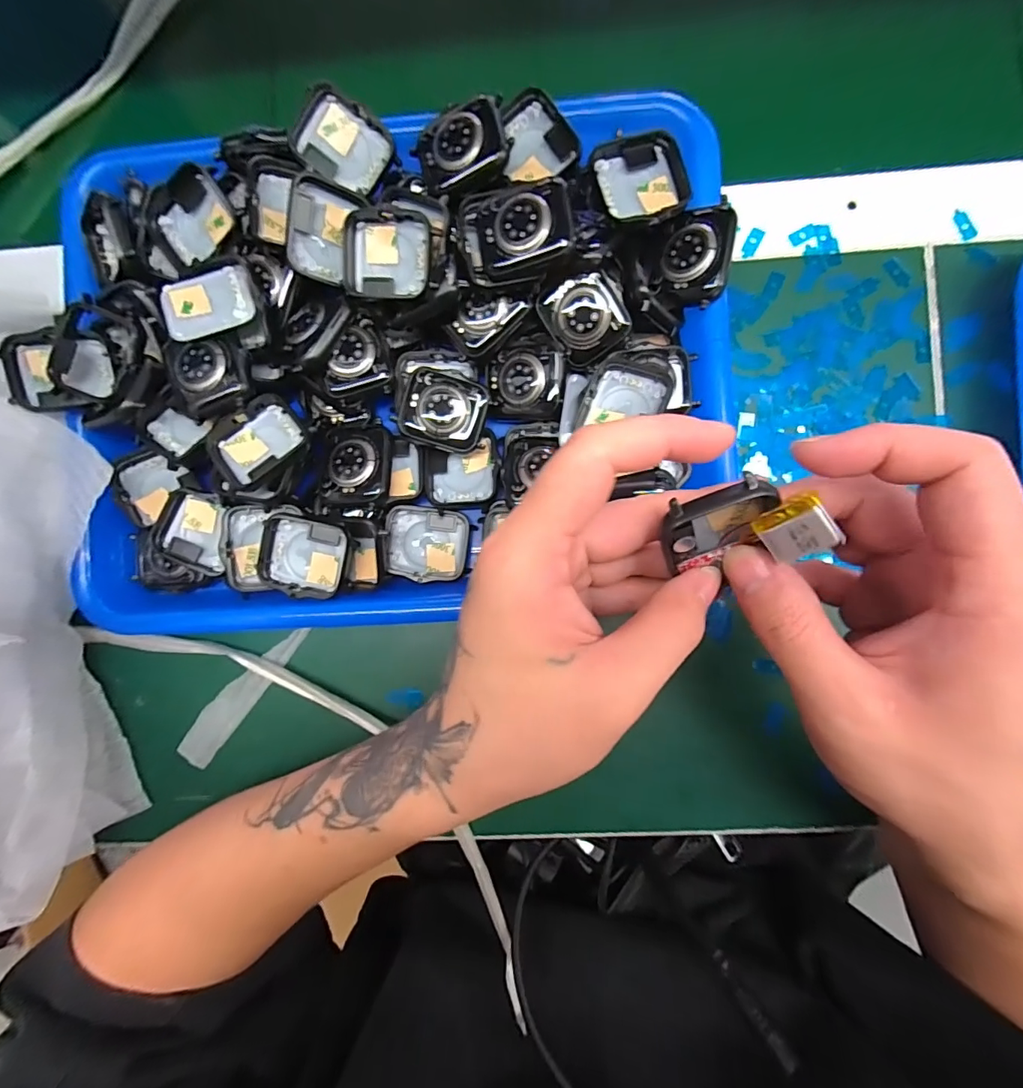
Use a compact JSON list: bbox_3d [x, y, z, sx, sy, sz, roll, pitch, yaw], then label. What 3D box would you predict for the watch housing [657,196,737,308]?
[{"bbox_3d":[0.088,-0.135,0.225,0.031,0.015,0.042,9,102,24],"label":"watch housing"}]

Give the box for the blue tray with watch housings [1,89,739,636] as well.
[{"bbox_3d":[-0.064,-0.083,0.239,0.335,0.058,0.241,-4,88,3],"label":"blue tray with watch housings"}]

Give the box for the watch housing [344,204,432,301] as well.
[{"bbox_3d":[-0.057,-0.136,0.222,0.042,0.010,0.037,10,110,12],"label":"watch housing"}]

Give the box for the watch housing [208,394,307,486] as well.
[{"bbox_3d":[-0.122,-0.050,0.229,0.040,0.009,0.034,-39,86,1],"label":"watch housing"}]

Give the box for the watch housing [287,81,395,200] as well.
[{"bbox_3d":[-0.081,-0.193,0.230,0.043,0.010,0.033,20,99,-19],"label":"watch housing"}]

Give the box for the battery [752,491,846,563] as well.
[{"bbox_3d":[0.087,-0.004,0.145,0.021,0.004,0.019,43,127,-16],"label":"battery"}]

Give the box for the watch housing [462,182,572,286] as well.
[{"bbox_3d":[0.002,-0.140,0.214,0.050,0.014,0.038,-2,97,19],"label":"watch housing"}]

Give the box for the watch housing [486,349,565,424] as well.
[{"bbox_3d":[0.006,-0.079,0.238,0.040,0.010,0.034,4,109,19],"label":"watch housing"}]

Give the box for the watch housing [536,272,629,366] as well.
[{"bbox_3d":[0.035,-0.111,0.227,0.035,0.010,0.036,-26,87,2],"label":"watch housing"}]

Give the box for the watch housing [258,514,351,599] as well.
[{"bbox_3d":[-0.102,0.007,0.237,0.042,0.013,0.037,12,89,4],"label":"watch housing"}]

